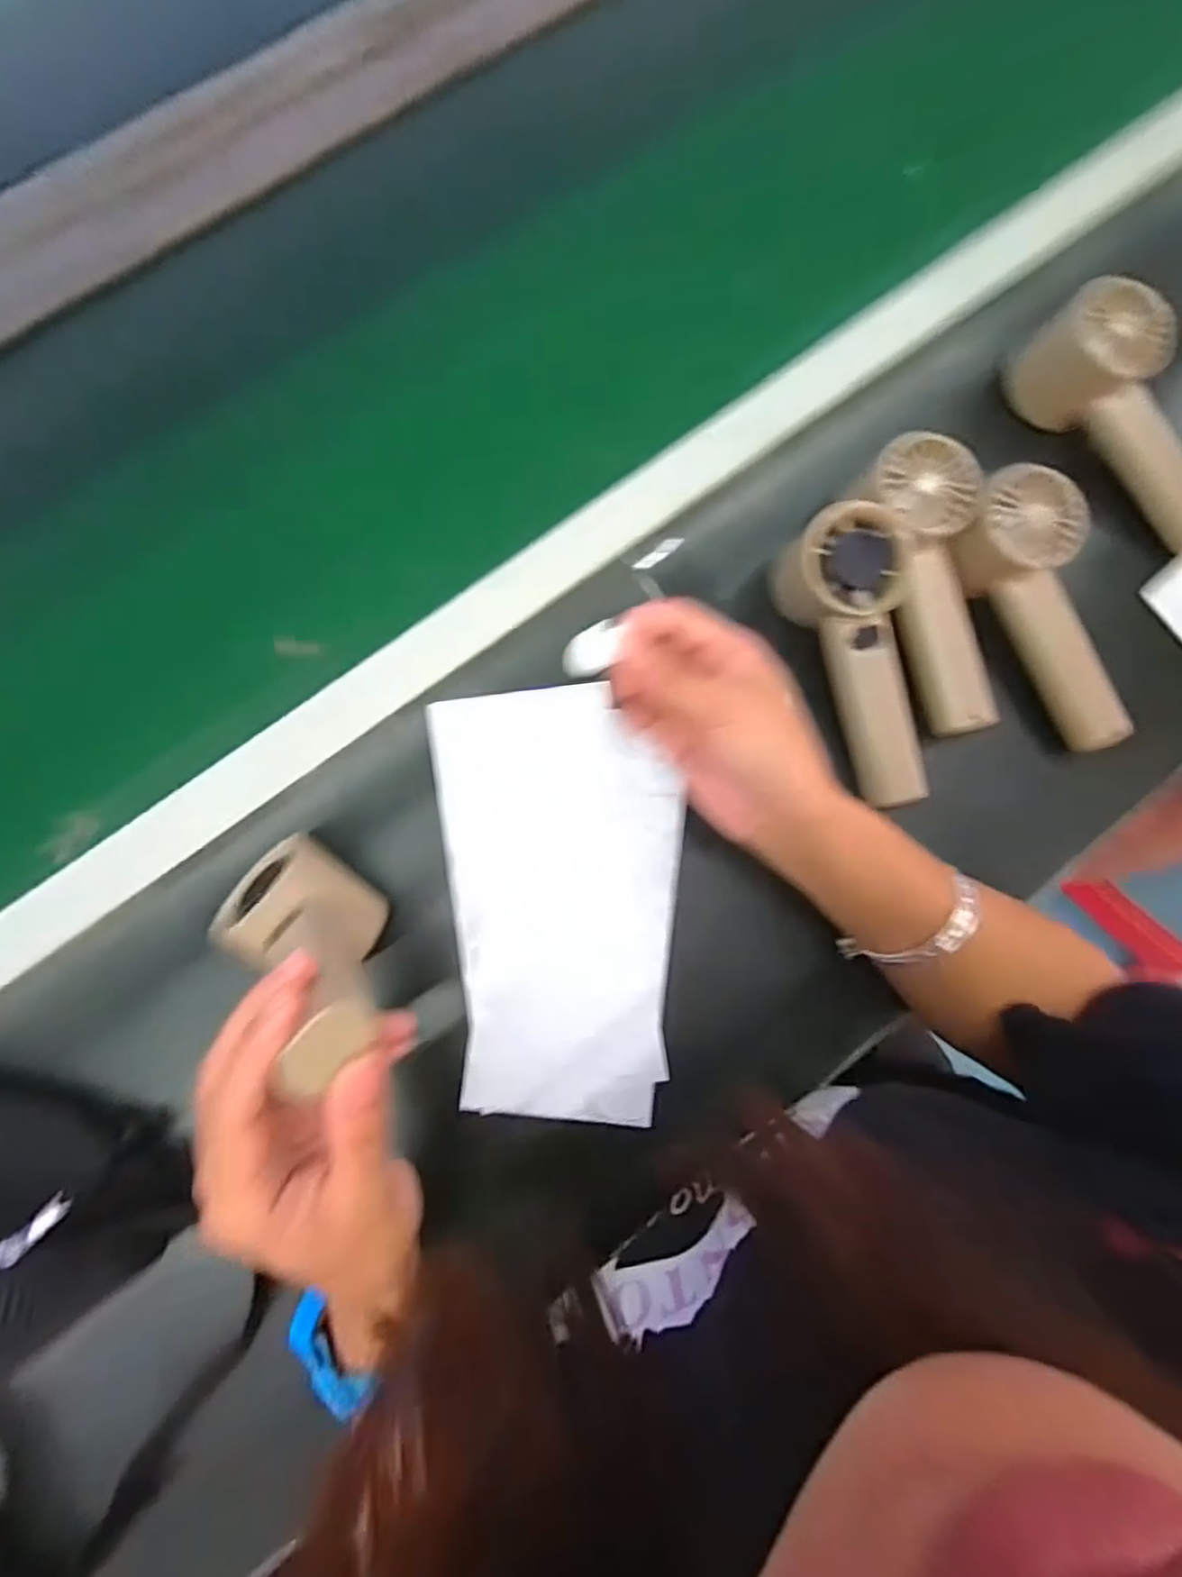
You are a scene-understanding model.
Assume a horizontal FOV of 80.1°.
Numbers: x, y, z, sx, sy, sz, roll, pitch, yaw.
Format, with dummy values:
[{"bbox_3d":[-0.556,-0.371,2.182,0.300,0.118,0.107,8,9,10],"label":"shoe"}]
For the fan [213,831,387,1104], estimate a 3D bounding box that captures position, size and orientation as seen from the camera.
[{"bbox_3d":[-0.116,0.071,0.285,0.053,0.146,0.058,-43,116,-6],"label":"fan"}]

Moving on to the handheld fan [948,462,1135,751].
[{"bbox_3d":[0.255,-0.097,0.397,0.060,0.045,0.162,-25,98,-5],"label":"handheld fan"}]

